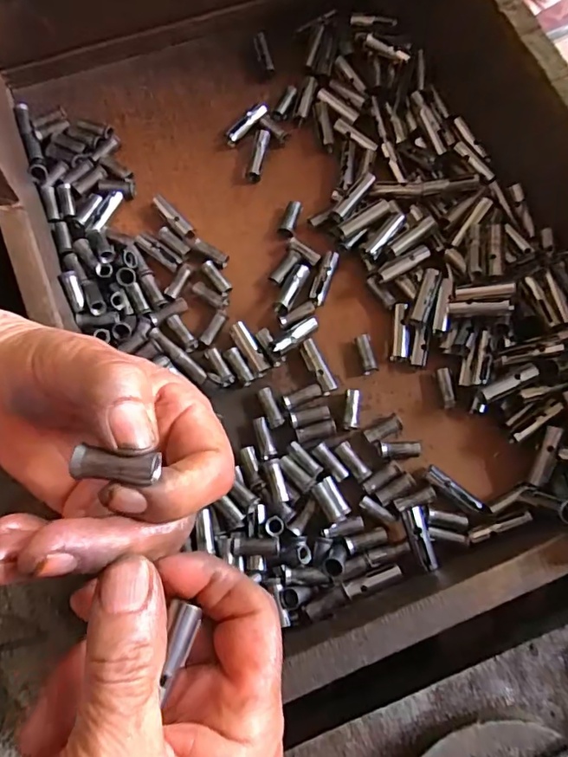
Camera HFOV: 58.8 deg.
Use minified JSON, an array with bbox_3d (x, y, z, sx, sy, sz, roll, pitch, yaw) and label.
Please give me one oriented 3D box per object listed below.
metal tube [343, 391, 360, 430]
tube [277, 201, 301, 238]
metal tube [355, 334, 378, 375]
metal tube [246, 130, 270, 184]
[{"bbox_3d":[0.042,0.020,0.319,0.008,0.010,0.024,6,68,2],"label":"metal tube"},{"bbox_3d":[0.004,-0.112,0.355,0.011,0.008,0.027,18,81,6],"label":"tube"},{"bbox_3d":[0.054,-0.016,0.329,0.010,0.009,0.025,-12,83,-6],"label":"metal tube"},{"bbox_3d":[-0.018,-0.162,0.362,0.010,0.012,0.039,12,81,4],"label":"metal tube"}]

